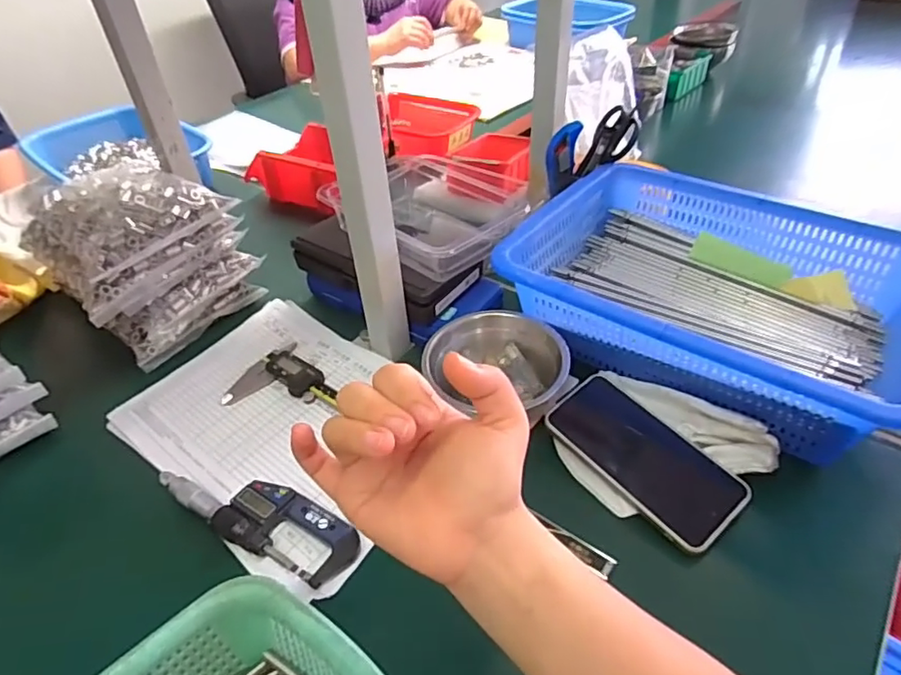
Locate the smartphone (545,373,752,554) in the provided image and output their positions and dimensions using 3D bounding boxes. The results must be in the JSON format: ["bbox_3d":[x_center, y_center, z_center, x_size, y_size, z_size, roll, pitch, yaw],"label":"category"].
[{"bbox_3d":[0.155,0.095,0.463,0.072,0.012,0.158,-38,55,-14],"label":"smartphone"}]

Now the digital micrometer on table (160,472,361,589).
[{"bbox_3d":[-0.155,0.143,0.457,0.176,0.021,0.053,17,45,21],"label":"digital micrometer on table"}]

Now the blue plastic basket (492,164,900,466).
[{"bbox_3d":[0.245,-0.049,0.536,0.341,0.085,0.255,24,48,27],"label":"blue plastic basket"}]

